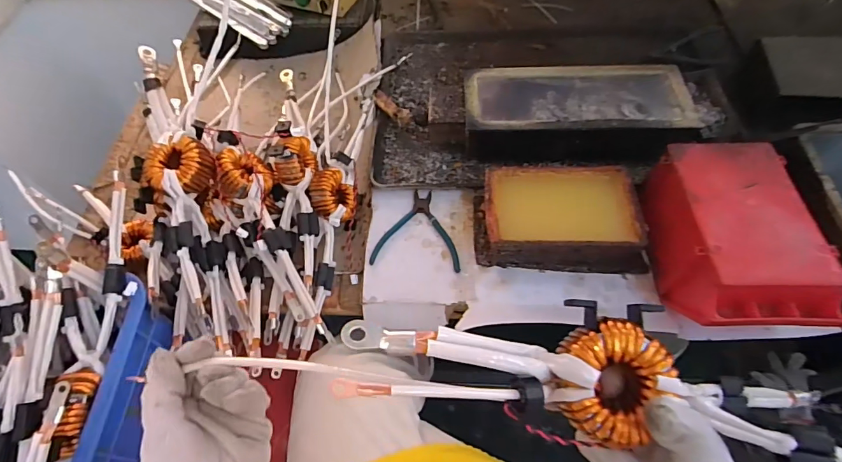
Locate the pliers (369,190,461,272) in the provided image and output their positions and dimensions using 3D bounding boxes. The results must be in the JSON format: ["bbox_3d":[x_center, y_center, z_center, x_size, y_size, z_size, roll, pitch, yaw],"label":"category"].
[{"bbox_3d":[0.001,-0.004,0.652,0.127,0.005,0.130,7,59,8],"label":"pliers"}]

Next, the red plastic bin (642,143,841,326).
[{"bbox_3d":[0.386,0.006,0.548,0.151,0.110,0.238,-1,58,2],"label":"red plastic bin"}]

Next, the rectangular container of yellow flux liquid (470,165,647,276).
[{"bbox_3d":[0.193,-0.023,0.621,0.223,0.070,0.144,2,58,5],"label":"rectangular container of yellow flux liquid"}]

